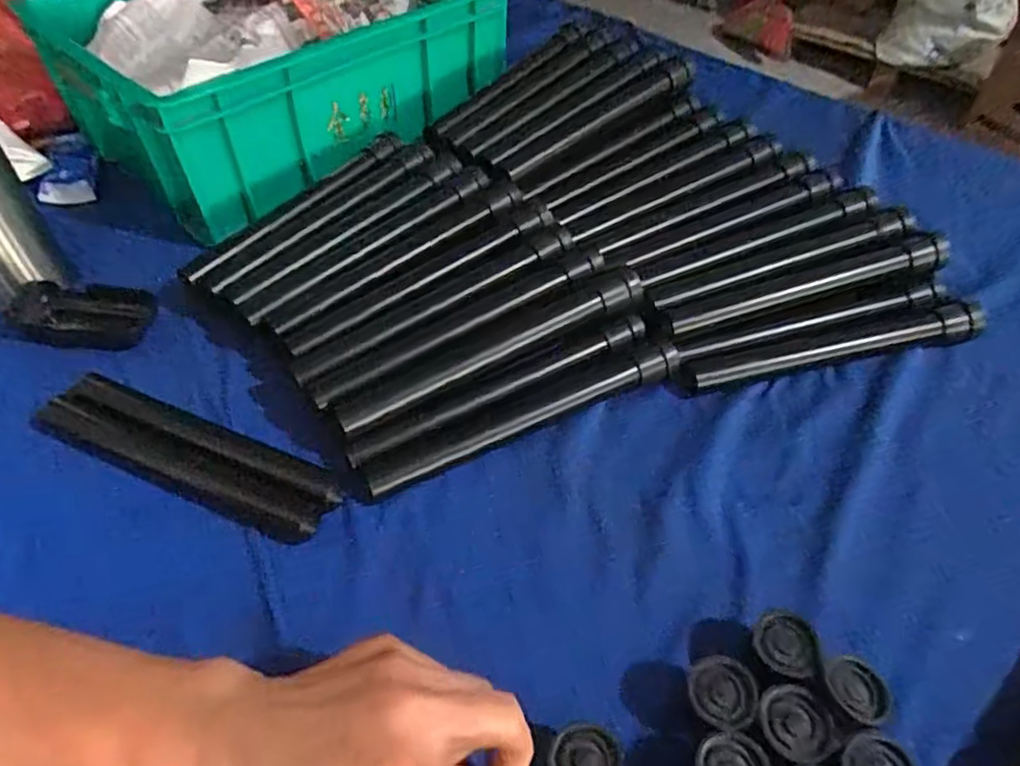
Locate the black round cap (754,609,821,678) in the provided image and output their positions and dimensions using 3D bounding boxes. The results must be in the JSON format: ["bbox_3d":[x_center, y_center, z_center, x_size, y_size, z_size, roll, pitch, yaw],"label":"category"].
[{"bbox_3d":[0.150,0.147,0.360,0.033,0.020,0.034,-1,45,1],"label":"black round cap"}]

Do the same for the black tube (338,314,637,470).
[{"bbox_3d":[-0.002,0.006,0.478,0.237,0.028,0.021,-22,48,-19],"label":"black tube"}]

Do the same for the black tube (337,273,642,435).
[{"bbox_3d":[-0.009,-0.026,0.477,0.242,0.028,0.022,-23,53,-19],"label":"black tube"}]

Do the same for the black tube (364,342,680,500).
[{"bbox_3d":[0.014,0.024,0.472,0.244,0.025,0.028,-21,48,-17],"label":"black tube"}]

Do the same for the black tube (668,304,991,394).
[{"bbox_3d":[0.250,-0.026,0.509,0.250,0.026,0.024,-11,45,-8],"label":"black tube"}]

